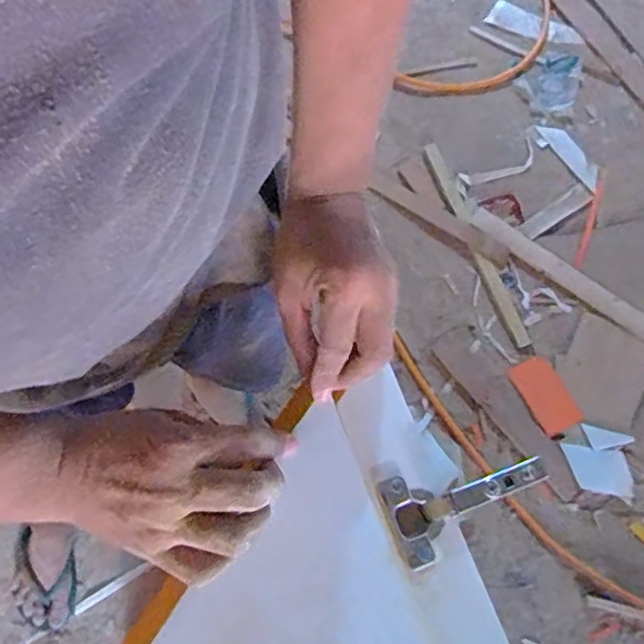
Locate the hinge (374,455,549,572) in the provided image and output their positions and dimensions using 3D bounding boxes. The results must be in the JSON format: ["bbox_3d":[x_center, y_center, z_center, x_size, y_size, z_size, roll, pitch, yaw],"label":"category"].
[{"bbox_3d":[0.099,0.122,0.436,0.113,0.019,0.059,-19,74,-8],"label":"hinge"}]

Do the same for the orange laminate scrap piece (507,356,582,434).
[{"bbox_3d":[0.468,0.153,1.334,0.095,0.009,0.162,-23,75,-9],"label":"orange laminate scrap piece"}]

